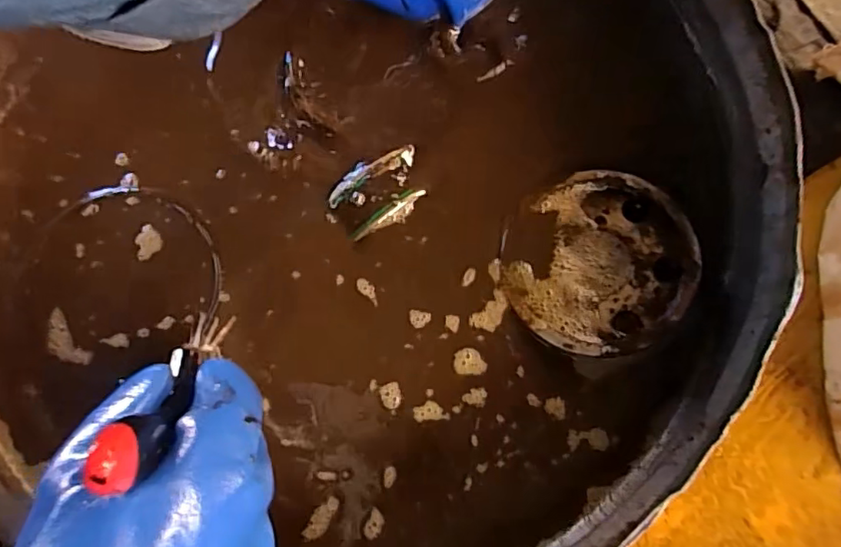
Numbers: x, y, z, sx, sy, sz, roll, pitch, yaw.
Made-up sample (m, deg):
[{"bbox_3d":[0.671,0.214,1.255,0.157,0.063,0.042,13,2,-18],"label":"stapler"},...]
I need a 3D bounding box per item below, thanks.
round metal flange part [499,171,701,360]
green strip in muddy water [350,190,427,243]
[{"bbox_3d":[0.114,-0.007,0.371,0.115,0.023,0.116,0,77,0],"label":"round metal flange part"},{"bbox_3d":[-0.021,-0.039,0.385,0.057,0.005,0.014,-36,80,-8],"label":"green strip in muddy water"}]

